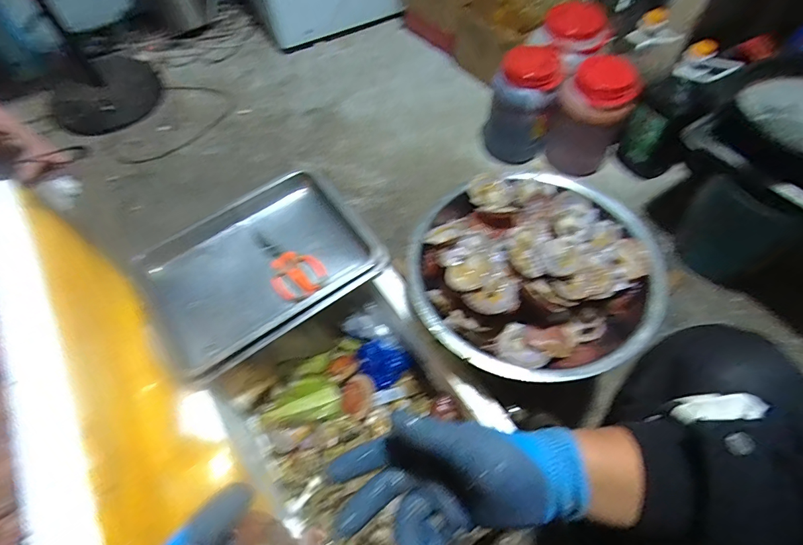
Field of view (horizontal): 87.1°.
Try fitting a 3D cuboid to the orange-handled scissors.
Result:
[{"bbox_3d":[-0.214,-0.020,0.775,0.092,0.017,0.181,-40,64,-20],"label":"orange-handled scissors"}]

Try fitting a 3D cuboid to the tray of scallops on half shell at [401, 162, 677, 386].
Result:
[{"bbox_3d":[0.201,-0.005,0.680,0.375,0.104,0.367,-14,58,-6],"label":"tray of scallops on half shell"}]

